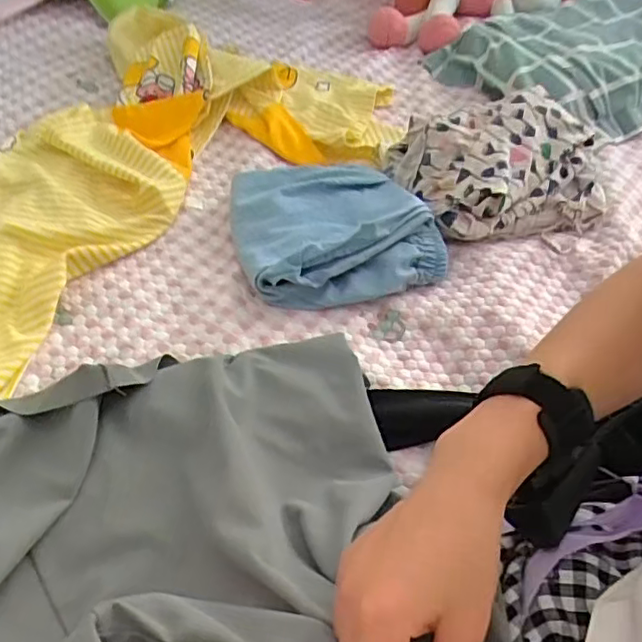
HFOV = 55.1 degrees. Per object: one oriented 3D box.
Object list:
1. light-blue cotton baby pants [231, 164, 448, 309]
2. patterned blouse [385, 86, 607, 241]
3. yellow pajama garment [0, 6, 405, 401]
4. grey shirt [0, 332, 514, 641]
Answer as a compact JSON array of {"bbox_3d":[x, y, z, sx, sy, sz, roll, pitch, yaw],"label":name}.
[{"bbox_3d":[0.018,-0.116,0.718,0.229,0.057,0.192,-8,52,-10],"label":"light-blue cotton baby pants"},{"bbox_3d":[0.228,-0.198,0.787,0.259,0.095,0.168,-13,52,-16],"label":"patterned blouse"},{"bbox_3d":[-0.231,-0.206,0.771,0.418,0.096,0.764,36,57,23],"label":"yellow pajama garment"},{"bbox_3d":[-0.090,0.149,0.396,0.333,0.165,0.415,-9,52,-11],"label":"grey shirt"}]

